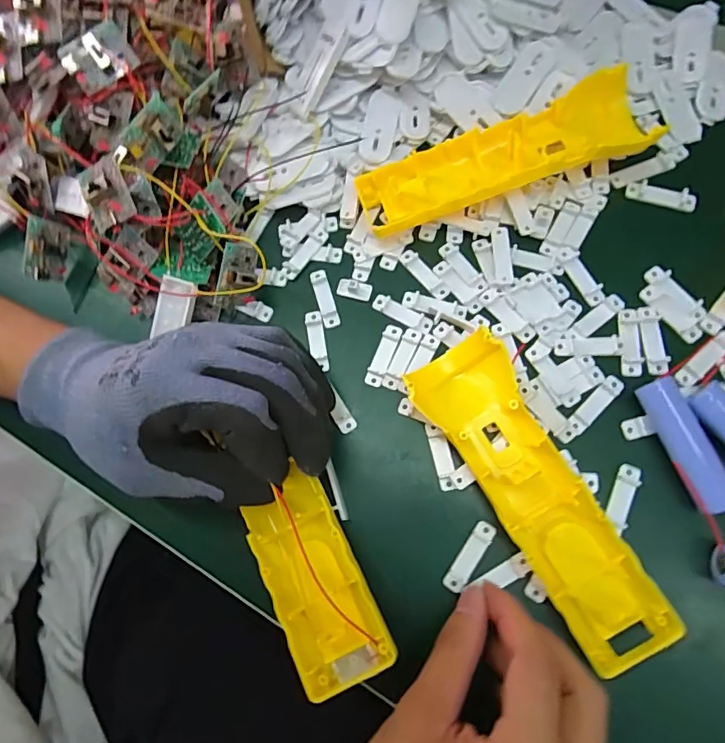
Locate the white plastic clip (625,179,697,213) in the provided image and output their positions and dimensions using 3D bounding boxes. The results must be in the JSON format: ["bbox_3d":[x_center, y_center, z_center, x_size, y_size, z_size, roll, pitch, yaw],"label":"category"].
[{"bbox_3d":[0.169,-0.099,0.276,0.036,0.005,0.011,15,77,11],"label":"white plastic clip"}]

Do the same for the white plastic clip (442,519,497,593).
[{"bbox_3d":[0.054,0.093,0.247,0.010,0.005,0.037,32,81,14],"label":"white plastic clip"}]

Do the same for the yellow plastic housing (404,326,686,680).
[{"bbox_3d":[0.083,0.059,0.237,0.045,0.019,0.161,-30,73,-2],"label":"yellow plastic housing"}]

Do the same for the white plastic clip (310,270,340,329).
[{"bbox_3d":[-0.022,-0.044,0.290,0.009,0.004,0.037,-18,73,2],"label":"white plastic clip"}]

